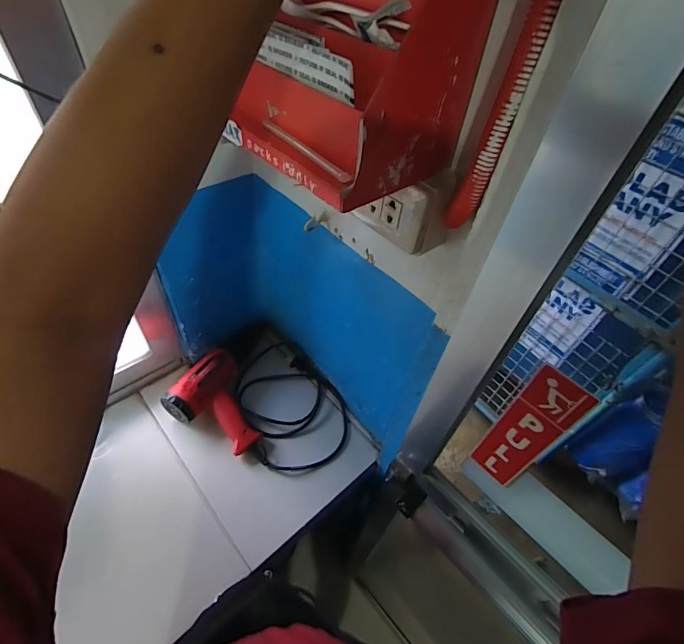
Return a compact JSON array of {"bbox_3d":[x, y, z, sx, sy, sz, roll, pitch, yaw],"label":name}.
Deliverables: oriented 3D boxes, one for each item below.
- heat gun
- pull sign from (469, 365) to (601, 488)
[{"bbox_3d":[-0.227,0.149,0.751,0.189,0.072,0.152,22,51,13],"label":"heat gun"},{"bbox_3d":[0.182,0.113,0.385,0.004,0.191,0.049,-31,59,-28],"label":"pull sign"}]

